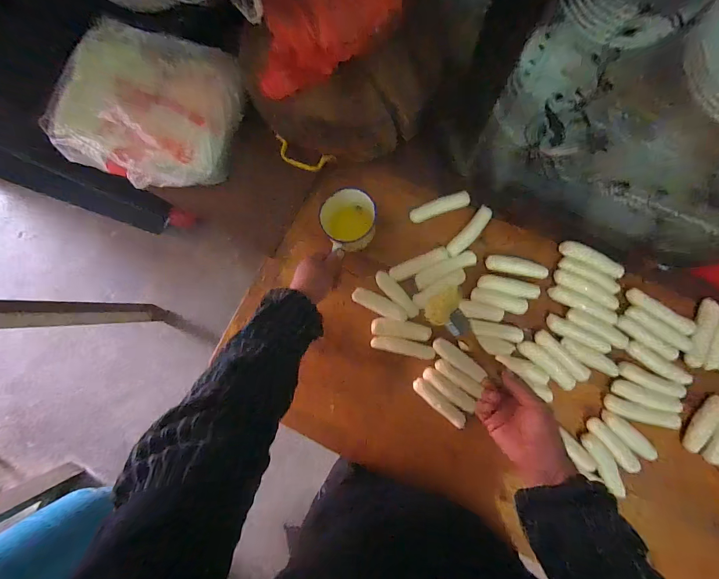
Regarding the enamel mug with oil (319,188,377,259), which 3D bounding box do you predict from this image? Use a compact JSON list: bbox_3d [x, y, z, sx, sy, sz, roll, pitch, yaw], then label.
[{"bbox_3d":[-0.014,-0.120,0.599,0.090,0.094,0.086,-27,85,2],"label":"enamel mug with oil"}]

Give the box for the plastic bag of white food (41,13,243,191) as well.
[{"bbox_3d":[-0.396,-0.340,0.615,0.342,0.064,0.268,20,89,6],"label":"plastic bag of white food"}]

